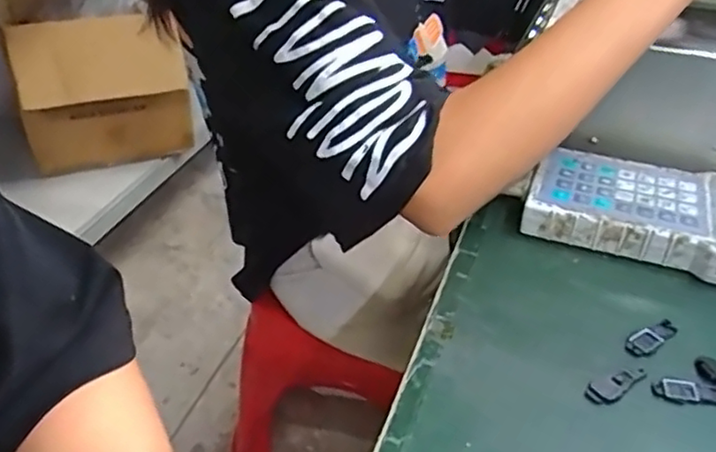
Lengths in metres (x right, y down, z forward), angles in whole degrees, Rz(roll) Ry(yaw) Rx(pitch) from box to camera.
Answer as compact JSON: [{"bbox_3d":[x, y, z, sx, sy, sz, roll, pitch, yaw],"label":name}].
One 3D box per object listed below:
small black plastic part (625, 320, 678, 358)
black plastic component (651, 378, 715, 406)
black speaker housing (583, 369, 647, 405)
[{"bbox_3d":[0.182,0.068,0.409,0.043,0.004,0.016,-25,43,-31],"label":"small black plastic part"},{"bbox_3d":[0.189,0.095,0.377,0.039,0.005,0.015,7,37,9],"label":"black plastic component"},{"bbox_3d":[0.149,0.092,0.381,0.042,0.005,0.013,-16,39,-22],"label":"black speaker housing"}]

